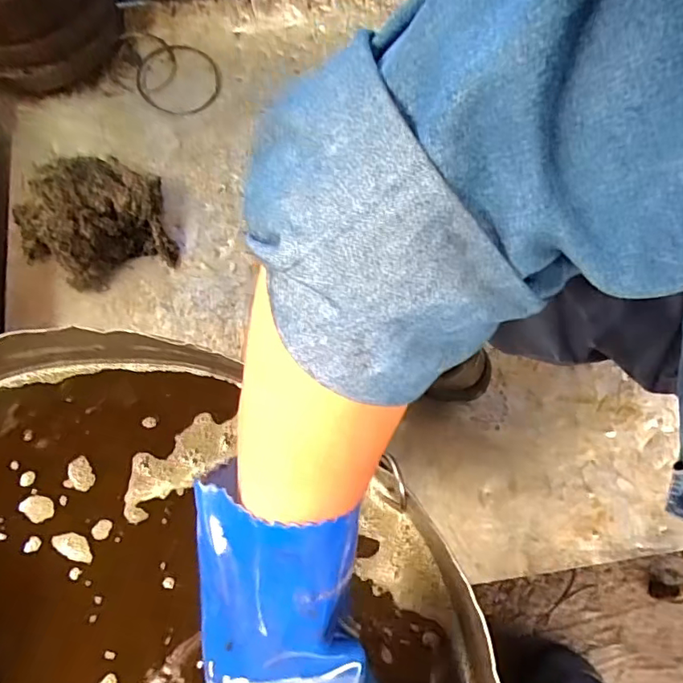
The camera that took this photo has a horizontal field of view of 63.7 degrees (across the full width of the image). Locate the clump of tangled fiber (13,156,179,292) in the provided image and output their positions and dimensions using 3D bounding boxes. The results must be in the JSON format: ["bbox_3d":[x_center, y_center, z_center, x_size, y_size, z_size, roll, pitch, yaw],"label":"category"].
[{"bbox_3d":[-0.360,-0.178,0.795,0.202,0.051,0.188,-15,73,-6],"label":"clump of tangled fiber"}]

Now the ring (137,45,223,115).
[{"bbox_3d":[-0.262,-0.422,0.886,0.130,0.010,0.139,0,73,-1],"label":"ring"}]

